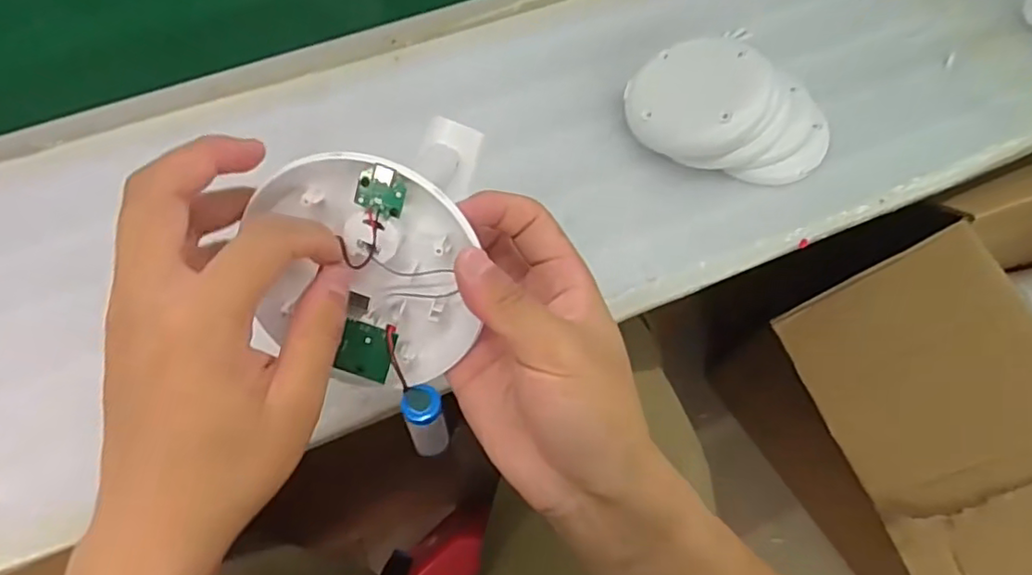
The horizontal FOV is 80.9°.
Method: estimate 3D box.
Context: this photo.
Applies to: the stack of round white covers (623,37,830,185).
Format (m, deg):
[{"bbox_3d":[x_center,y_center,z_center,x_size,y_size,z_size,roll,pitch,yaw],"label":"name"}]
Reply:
[{"bbox_3d":[0.172,-0.138,0.480,0.162,0.061,0.090,9,67,3],"label":"stack of round white covers"}]

